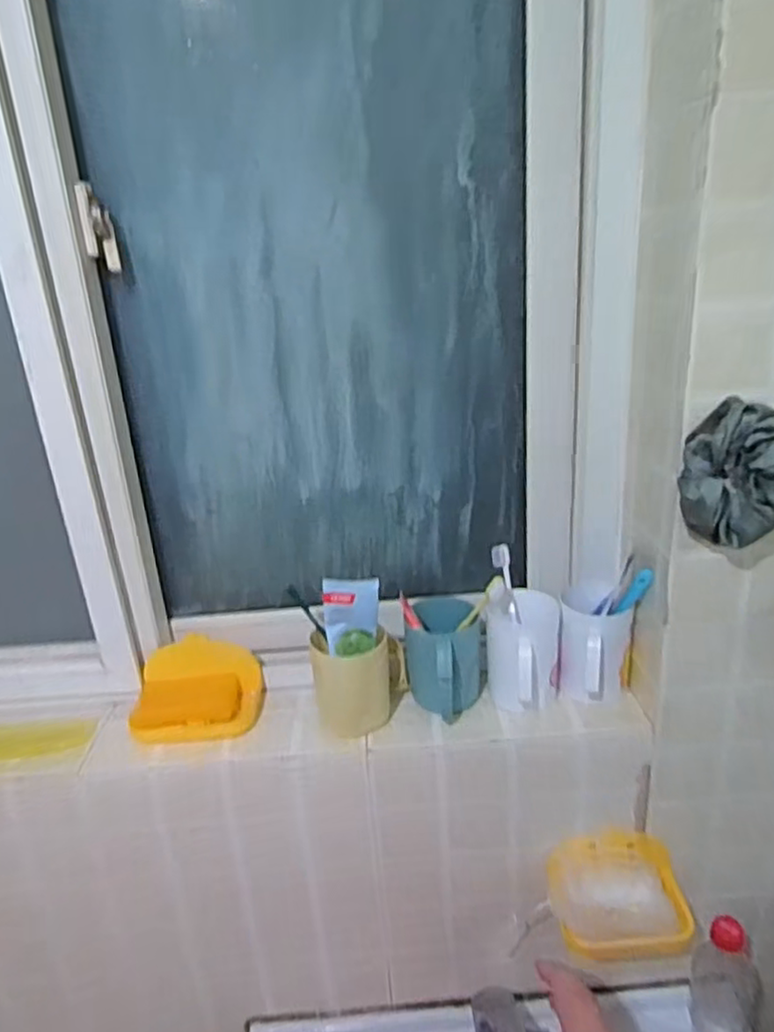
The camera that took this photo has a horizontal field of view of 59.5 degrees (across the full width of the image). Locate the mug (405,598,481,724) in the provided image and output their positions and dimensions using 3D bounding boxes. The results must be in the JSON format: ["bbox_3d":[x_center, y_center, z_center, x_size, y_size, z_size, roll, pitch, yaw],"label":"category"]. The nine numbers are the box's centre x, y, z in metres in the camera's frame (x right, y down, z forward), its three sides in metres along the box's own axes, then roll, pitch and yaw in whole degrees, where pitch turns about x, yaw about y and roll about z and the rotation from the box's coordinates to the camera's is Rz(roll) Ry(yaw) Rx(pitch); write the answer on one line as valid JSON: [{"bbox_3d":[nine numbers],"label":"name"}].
[{"bbox_3d":[0.063,0.159,0.744,0.080,0.099,0.097,-2,22,5],"label":"mug"}]

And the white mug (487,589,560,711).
[{"bbox_3d":[0.151,0.157,0.751,0.074,0.107,0.104,2,22,14],"label":"white mug"}]

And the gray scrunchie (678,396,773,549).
[{"bbox_3d":[0.304,-0.032,0.573,0.098,0.116,0.062,4,23,19],"label":"gray scrunchie"}]

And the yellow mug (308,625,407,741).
[{"bbox_3d":[-0.029,0.171,0.733,0.097,0.101,0.076,-4,22,0],"label":"yellow mug"}]

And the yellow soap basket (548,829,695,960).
[{"bbox_3d":[0.251,0.408,0.730,0.137,0.082,0.084,-3,22,1],"label":"yellow soap basket"}]

